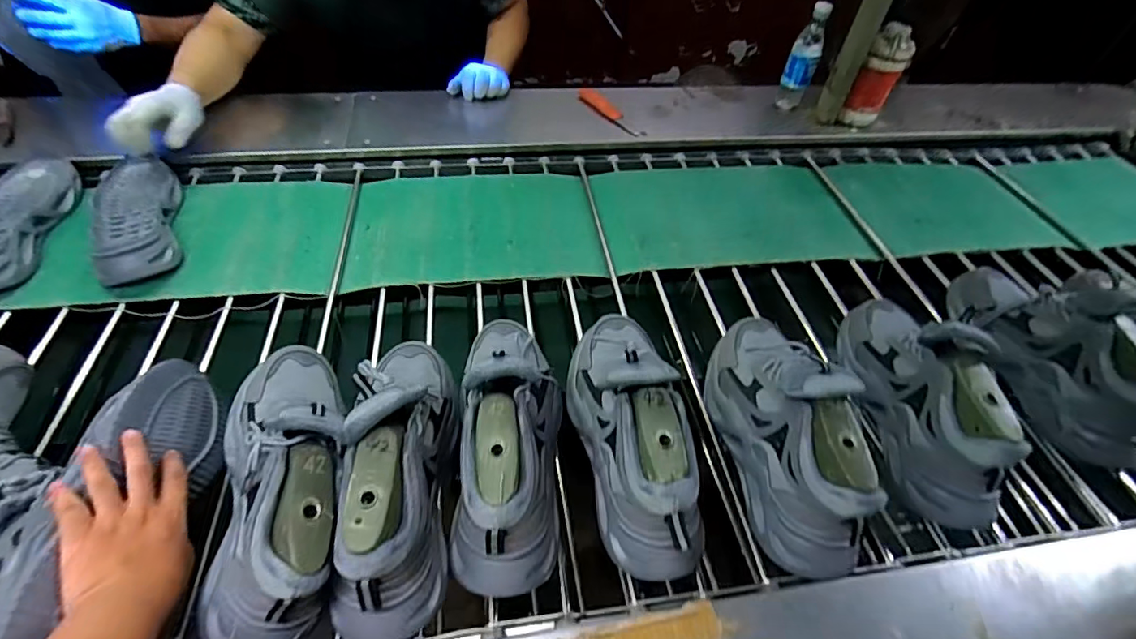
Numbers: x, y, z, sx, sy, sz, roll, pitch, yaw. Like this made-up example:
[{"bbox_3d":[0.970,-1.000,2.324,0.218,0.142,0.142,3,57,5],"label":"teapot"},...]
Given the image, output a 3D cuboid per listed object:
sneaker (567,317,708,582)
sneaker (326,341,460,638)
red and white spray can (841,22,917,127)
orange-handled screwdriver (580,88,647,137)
[{"bbox_3d":[0.067,0.097,0.544,0.095,0.137,0.298,-6,51,-9],"label":"sneaker"},{"bbox_3d":[-0.164,0.125,0.496,0.095,0.145,0.304,2,51,-2],"label":"sneaker"},{"bbox_3d":[0.637,-0.491,1.060,0.073,0.191,0.061,30,54,19],"label":"red and white spray can"},{"bbox_3d":[0.088,-0.436,1.084,0.180,0.020,0.036,44,56,16],"label":"orange-handled screwdriver"}]

